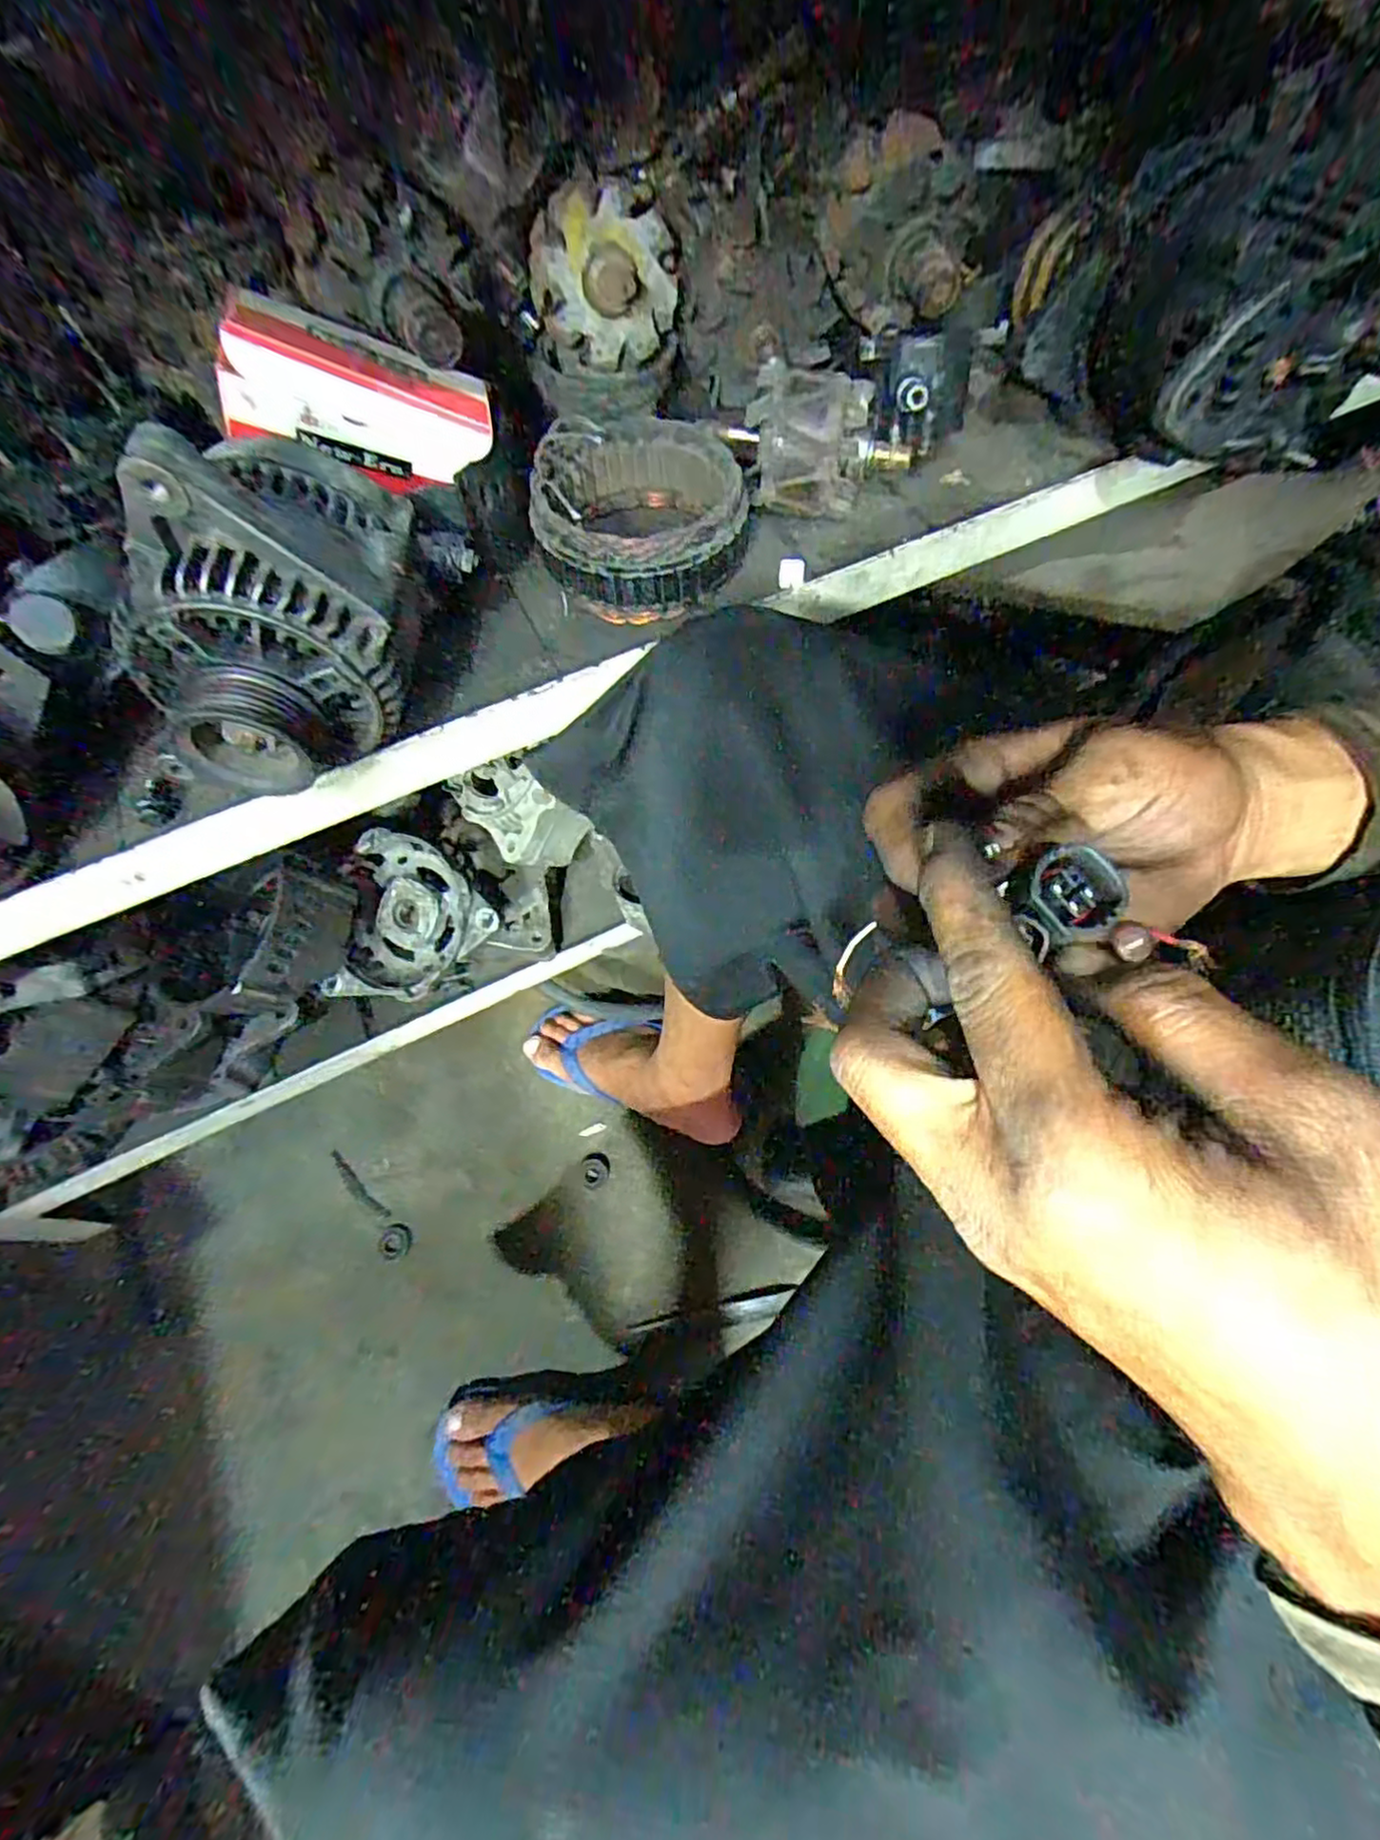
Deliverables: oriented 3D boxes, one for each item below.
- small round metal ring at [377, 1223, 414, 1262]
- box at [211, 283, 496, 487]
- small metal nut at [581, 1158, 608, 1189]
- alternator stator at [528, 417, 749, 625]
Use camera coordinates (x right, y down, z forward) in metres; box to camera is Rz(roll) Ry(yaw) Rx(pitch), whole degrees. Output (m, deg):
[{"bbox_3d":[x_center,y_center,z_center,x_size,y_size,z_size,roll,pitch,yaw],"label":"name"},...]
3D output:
[{"bbox_3d":[-0.294,0.322,0.713,0.032,0.004,0.033,-1,65,3],"label":"small round metal ring"},{"bbox_3d":[-0.176,-0.277,0.382,0.127,0.062,0.054,-2,61,-28],"label":"box"},{"bbox_3d":[-0.098,0.259,0.729,0.027,0.004,0.029,-1,65,3],"label":"small metal nut"},{"bbox_3d":[-0.029,-0.253,0.444,0.124,0.058,0.127,2,65,4],"label":"alternator stator"}]

